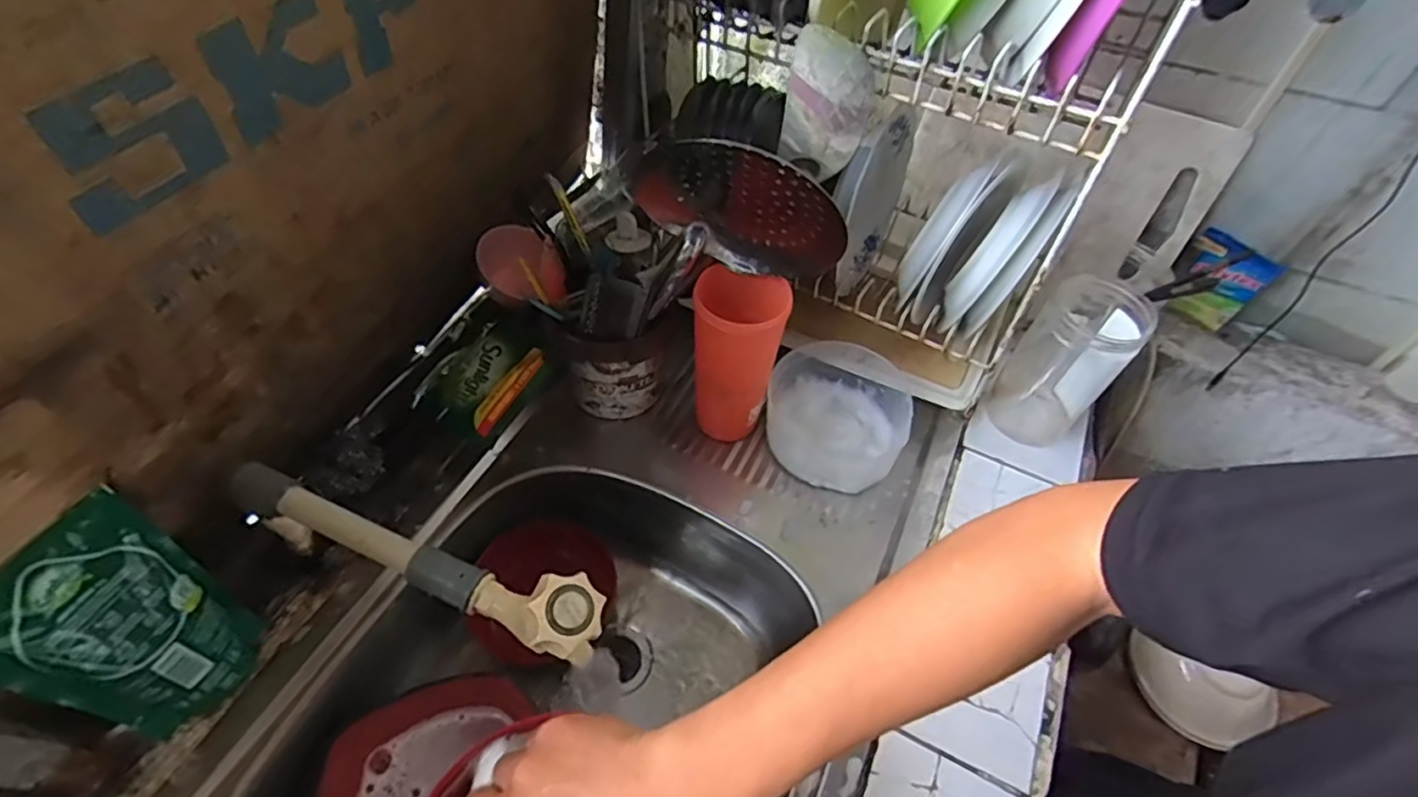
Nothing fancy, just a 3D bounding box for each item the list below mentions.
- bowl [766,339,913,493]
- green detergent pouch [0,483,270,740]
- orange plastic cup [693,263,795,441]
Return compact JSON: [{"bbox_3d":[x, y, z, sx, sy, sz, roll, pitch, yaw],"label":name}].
[{"bbox_3d":[0.133,0.012,0.669,0.137,0.081,0.153,18,52,9],"label":"bowl"},{"bbox_3d":[-0.410,0.160,0.449,0.045,0.183,0.108,5,45,29],"label":"green detergent pouch"},{"bbox_3d":[0.024,-0.037,0.614,0.076,0.171,0.071,2,51,-3],"label":"orange plastic cup"}]

